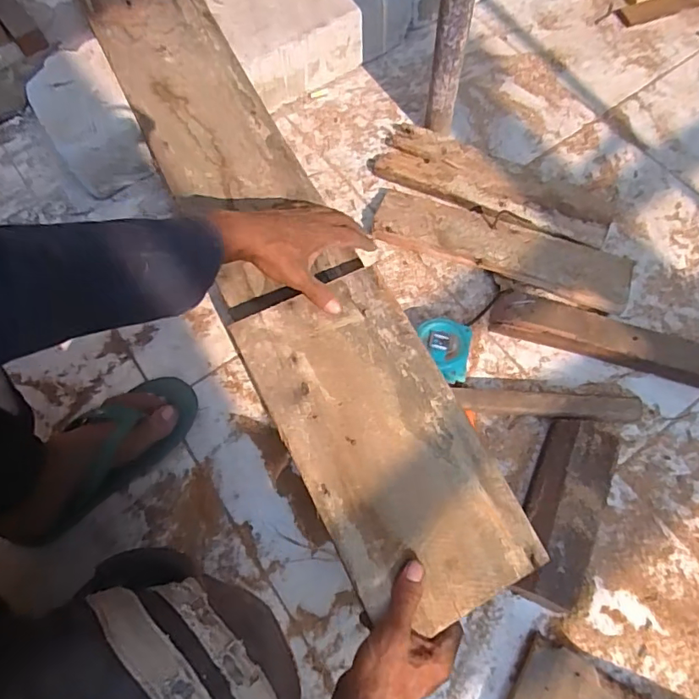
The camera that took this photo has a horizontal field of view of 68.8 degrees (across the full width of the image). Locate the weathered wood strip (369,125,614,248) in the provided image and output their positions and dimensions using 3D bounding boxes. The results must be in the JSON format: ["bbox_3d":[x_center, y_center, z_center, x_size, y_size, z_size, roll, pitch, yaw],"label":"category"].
[{"bbox_3d":[0.208,-0.242,0.754,0.343,0.022,0.105,25,70,11],"label":"weathered wood strip"}]

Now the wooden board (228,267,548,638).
[{"bbox_3d":[0.029,0.082,0.491,0.171,0.025,0.332,-27,70,-10],"label":"wooden board"}]

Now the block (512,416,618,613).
[{"bbox_3d":[0.236,0.176,0.569,0.070,0.052,0.205,23,70,10],"label":"block"}]

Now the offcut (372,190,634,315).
[{"bbox_3d":[0.207,-0.140,0.704,0.343,0.035,0.092,20,70,9],"label":"offcut"}]

